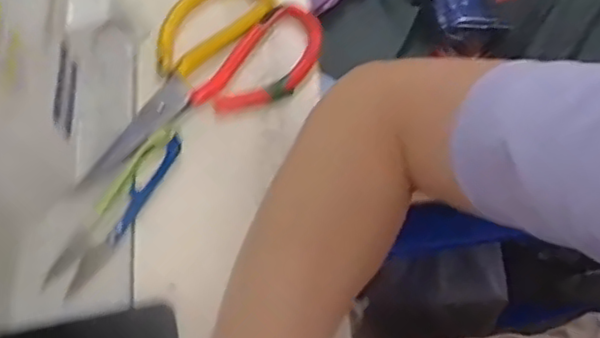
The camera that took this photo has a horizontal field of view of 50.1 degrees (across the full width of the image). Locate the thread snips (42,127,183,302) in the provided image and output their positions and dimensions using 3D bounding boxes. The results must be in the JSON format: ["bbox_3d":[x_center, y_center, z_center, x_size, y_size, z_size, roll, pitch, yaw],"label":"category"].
[{"bbox_3d":[-0.111,0.023,0.393,0.026,0.010,0.117,27,66,14],"label":"thread snips"}]

